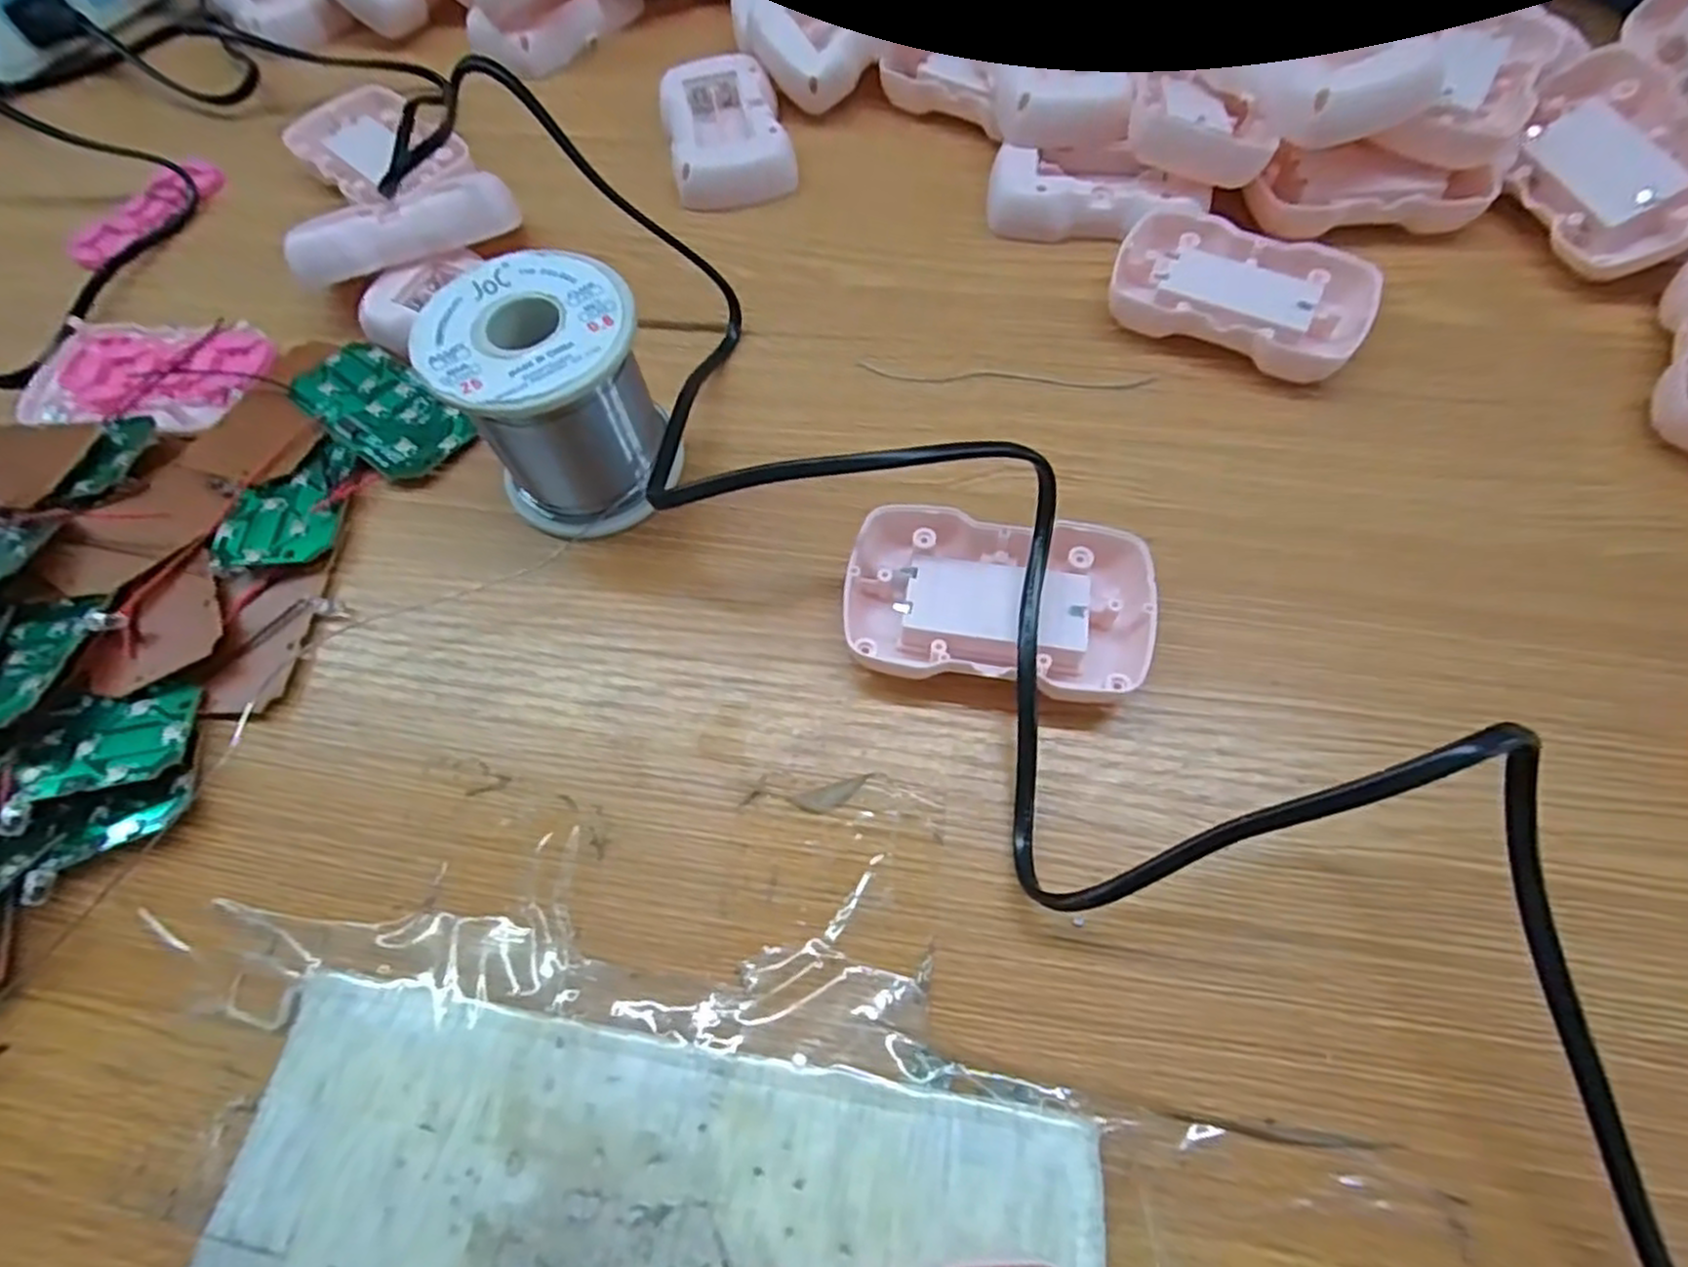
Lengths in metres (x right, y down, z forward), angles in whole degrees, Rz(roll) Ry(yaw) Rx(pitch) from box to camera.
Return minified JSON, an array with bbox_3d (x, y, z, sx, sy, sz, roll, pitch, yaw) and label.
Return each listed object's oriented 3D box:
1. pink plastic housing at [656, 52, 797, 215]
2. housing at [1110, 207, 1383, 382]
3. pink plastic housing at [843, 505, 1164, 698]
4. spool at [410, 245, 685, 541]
[{"bbox_3d":[-0.053,-0.227,0.340,0.052,0.018,0.084,-12,65,-3],"label":"pink plastic housing"},{"bbox_3d":[0.145,-0.125,0.281,0.087,0.016,0.057,22,68,13],"label":"housing"},{"bbox_3d":[0.048,-0.009,0.227,0.090,0.020,0.054,7,66,6],"label":"pink plastic housing"},{"bbox_3d":[-0.090,-0.075,0.242,0.058,0.065,0.057,-1,65,2],"label":"spool"}]

